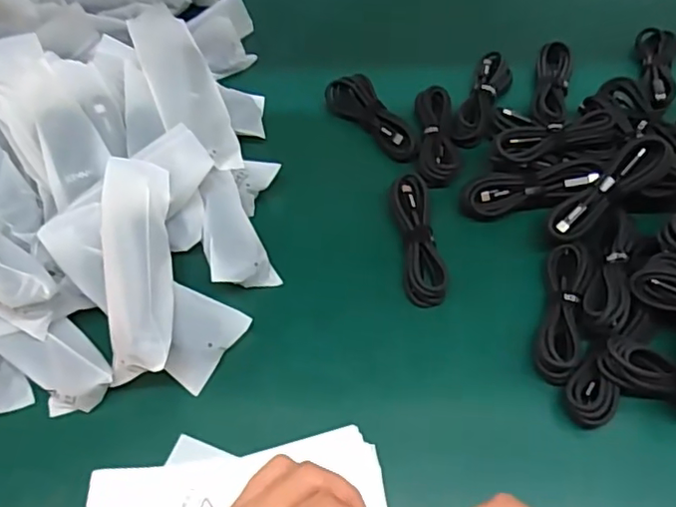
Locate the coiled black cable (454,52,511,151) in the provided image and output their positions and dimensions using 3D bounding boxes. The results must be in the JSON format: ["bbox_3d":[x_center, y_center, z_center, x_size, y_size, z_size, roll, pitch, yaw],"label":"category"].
[{"bbox_3d":[0.136,-0.142,0.540,0.033,0.016,0.114,20,60,14],"label":"coiled black cable"}]

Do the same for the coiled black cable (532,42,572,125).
[{"bbox_3d":[0.200,-0.156,0.541,0.029,0.014,0.102,11,58,9],"label":"coiled black cable"}]

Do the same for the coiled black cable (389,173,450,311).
[{"bbox_3d":[0.063,-0.012,0.460,0.032,0.019,0.111,-6,57,-2],"label":"coiled black cable"}]

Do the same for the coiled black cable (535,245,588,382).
[{"bbox_3d":[0.163,0.040,0.421,0.029,0.025,0.109,15,59,11],"label":"coiled black cable"}]

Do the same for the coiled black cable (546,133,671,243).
[{"bbox_3d":[0.202,-0.050,0.439,0.100,0.015,0.028,-41,66,7],"label":"coiled black cable"}]

